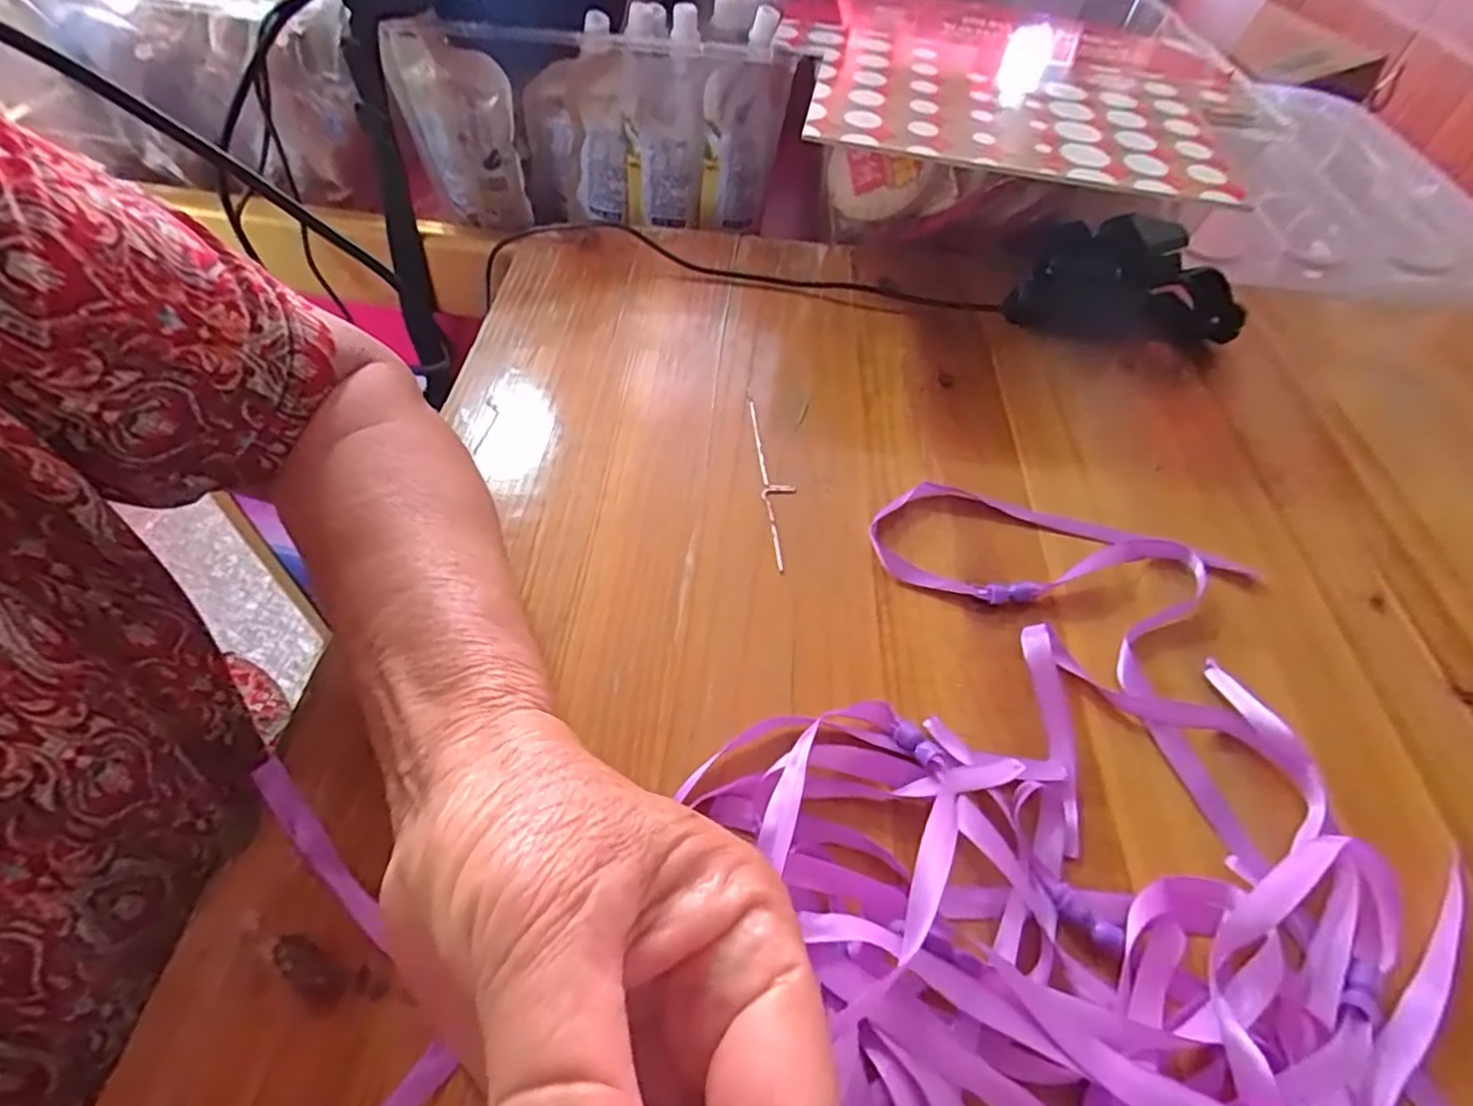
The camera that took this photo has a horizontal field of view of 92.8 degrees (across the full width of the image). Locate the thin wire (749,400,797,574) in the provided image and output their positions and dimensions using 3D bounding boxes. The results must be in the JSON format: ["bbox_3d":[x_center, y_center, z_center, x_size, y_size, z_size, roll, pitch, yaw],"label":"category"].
[{"bbox_3d":[0.019,-0.038,0.344,0.017,0.004,0.113,-2,52,-5],"label":"thin wire"}]

